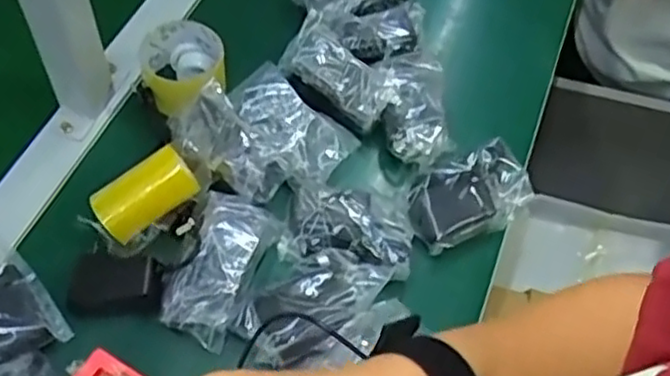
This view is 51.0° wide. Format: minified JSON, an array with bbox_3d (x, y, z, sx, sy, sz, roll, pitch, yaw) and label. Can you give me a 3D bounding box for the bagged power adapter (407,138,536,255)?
[{"bbox_3d":[0.127,0.007,0.675,0.125,0.050,0.079,-21,62,-15],"label":"bagged power adapter"}]

